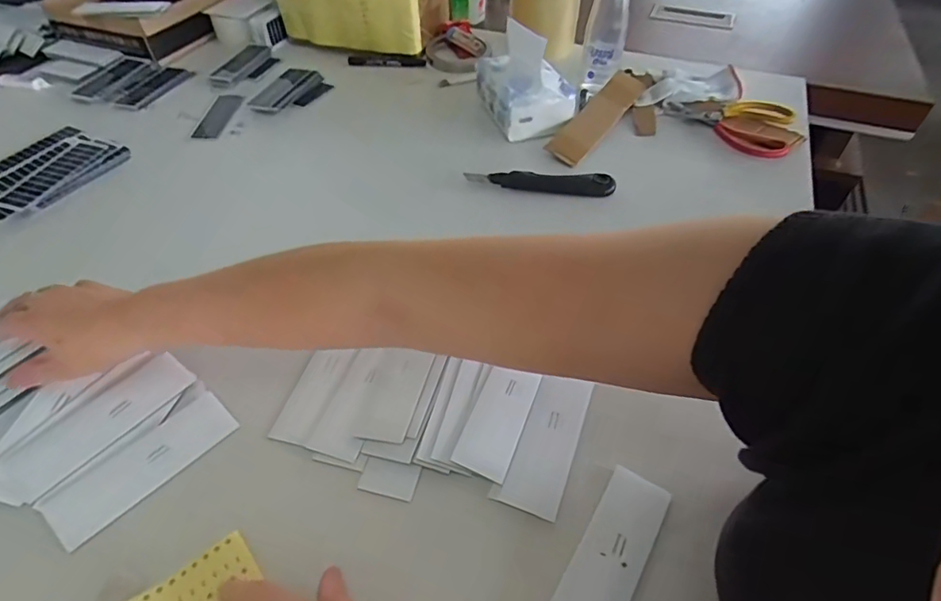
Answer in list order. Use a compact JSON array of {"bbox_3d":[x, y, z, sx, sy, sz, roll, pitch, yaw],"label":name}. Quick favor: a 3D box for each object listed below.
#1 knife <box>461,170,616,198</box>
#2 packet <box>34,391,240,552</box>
[{"bbox_3d":[0.088,-0.148,0.666,0.181,0.020,0.027,4,48,2],"label":"knife"},{"bbox_3d":[-0.256,0.129,0.416,0.048,0.011,0.136,36,57,27],"label":"packet"}]

